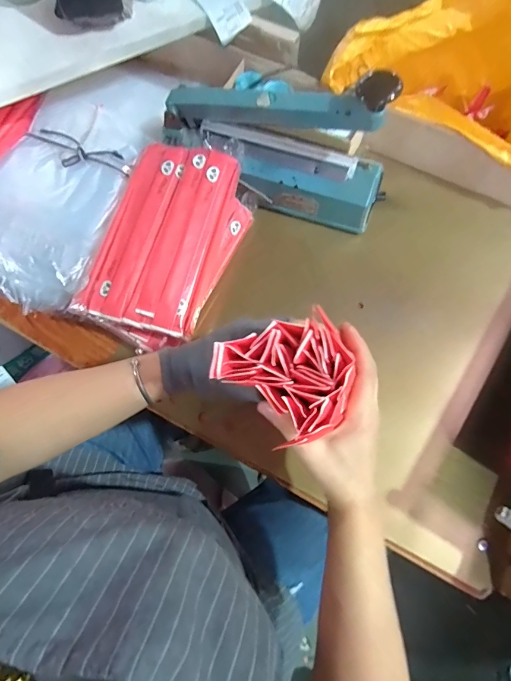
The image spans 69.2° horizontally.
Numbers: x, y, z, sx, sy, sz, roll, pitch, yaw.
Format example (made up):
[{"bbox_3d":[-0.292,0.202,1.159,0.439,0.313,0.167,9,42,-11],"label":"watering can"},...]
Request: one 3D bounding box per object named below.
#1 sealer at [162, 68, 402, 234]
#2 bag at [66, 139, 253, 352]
[{"bbox_3d":[0.025,-0.258,0.470,0.297,0.169,0.090,18,76,6],"label":"sealer"},{"bbox_3d":[-0.117,-0.123,0.480,0.155,0.070,0.248,21,76,7],"label":"bag"}]

